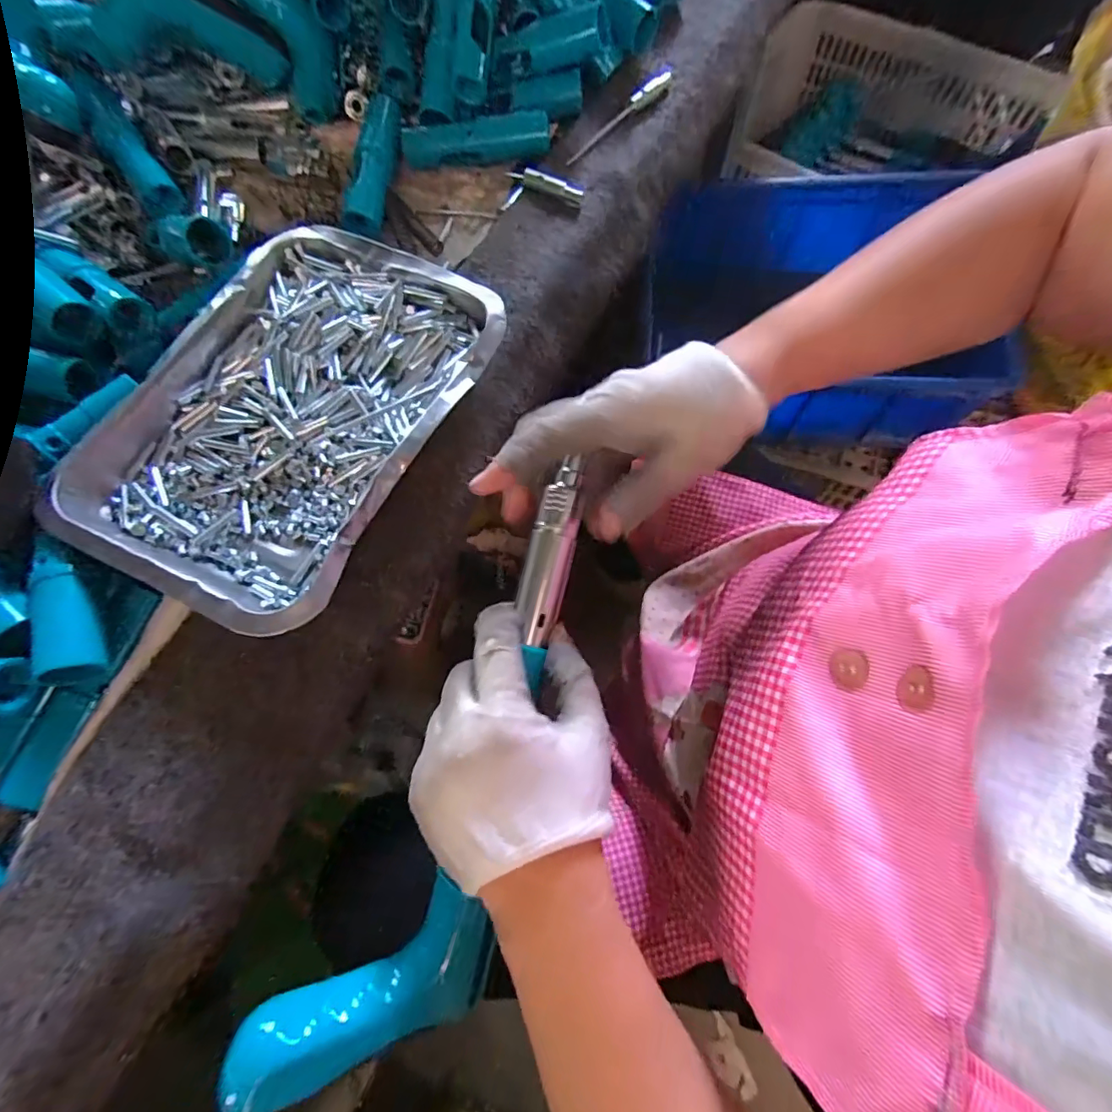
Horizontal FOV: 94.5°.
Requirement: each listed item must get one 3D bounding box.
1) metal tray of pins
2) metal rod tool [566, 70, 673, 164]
[{"bbox_3d":[-0.165,-0.092,0.321,0.185,0.047,0.249,24,73,11],"label":"metal tray of pins"},{"bbox_3d":[0.056,-0.364,0.422,0.018,0.008,0.124,37,76,14],"label":"metal rod tool"}]

